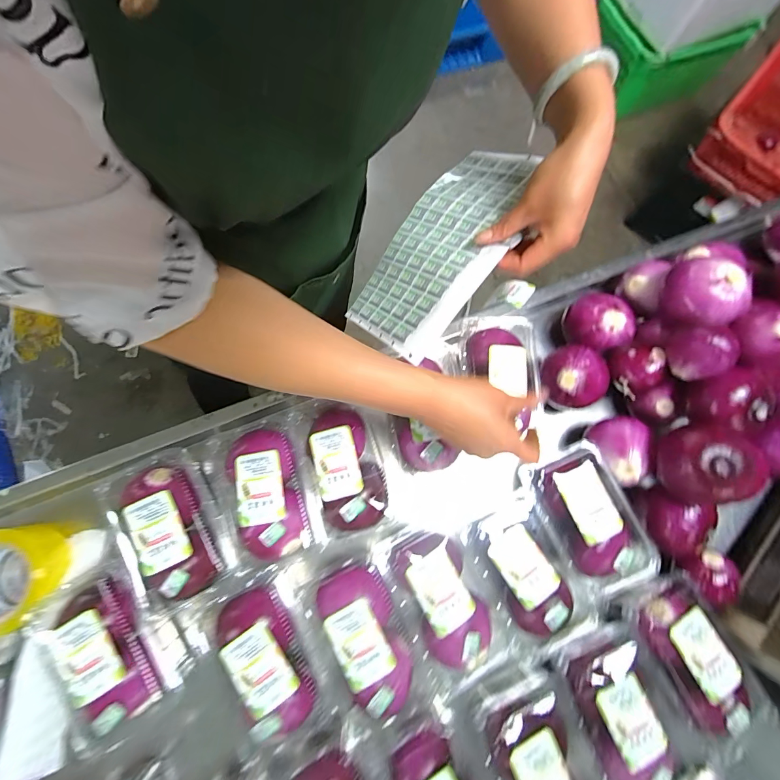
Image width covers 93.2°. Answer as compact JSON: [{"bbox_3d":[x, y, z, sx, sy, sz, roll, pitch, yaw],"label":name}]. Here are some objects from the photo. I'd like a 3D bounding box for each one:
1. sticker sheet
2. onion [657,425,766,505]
[{"bbox_3d":[0.066,-0.170,0.430,0.270,0.022,0.157,-52,47,2],"label":"sticker sheet"},{"bbox_3d":[0.378,0.085,0.440,0.090,0.088,0.090,1,76,-3],"label":"onion"}]

